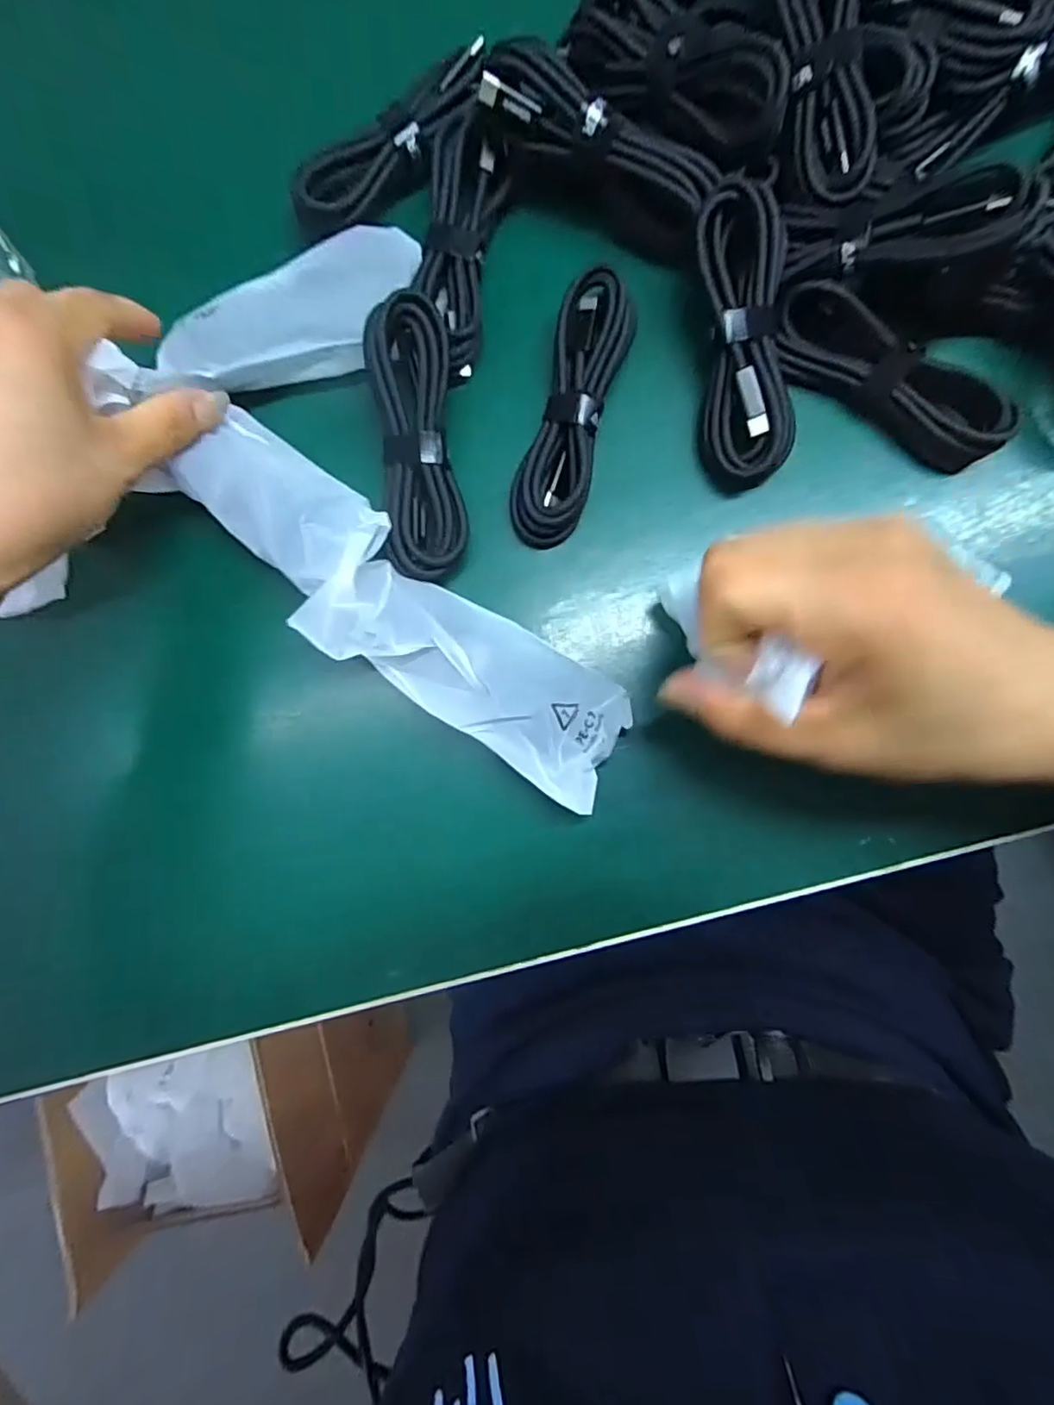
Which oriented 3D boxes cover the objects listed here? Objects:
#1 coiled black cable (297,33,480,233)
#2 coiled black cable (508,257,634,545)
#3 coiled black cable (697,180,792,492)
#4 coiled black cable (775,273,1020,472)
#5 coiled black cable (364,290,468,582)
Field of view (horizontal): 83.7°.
[{"bbox_3d":[-0.060,-0.250,0.262,0.104,0.019,0.017,-41,85,0],"label":"coiled black cable"},{"bbox_3d":[0.020,-0.126,0.256,0.030,0.018,0.113,16,87,5],"label":"coiled black cable"},{"bbox_3d":[0.090,-0.149,0.241,0.034,0.029,0.110,-5,86,3],"label":"coiled black cable"},{"bbox_3d":[0.152,-0.136,0.248,0.103,0.013,0.033,36,126,4],"label":"coiled black cable"},{"bbox_3d":[-0.046,-0.109,0.249,0.032,0.014,0.109,-4,99,3],"label":"coiled black cable"}]

